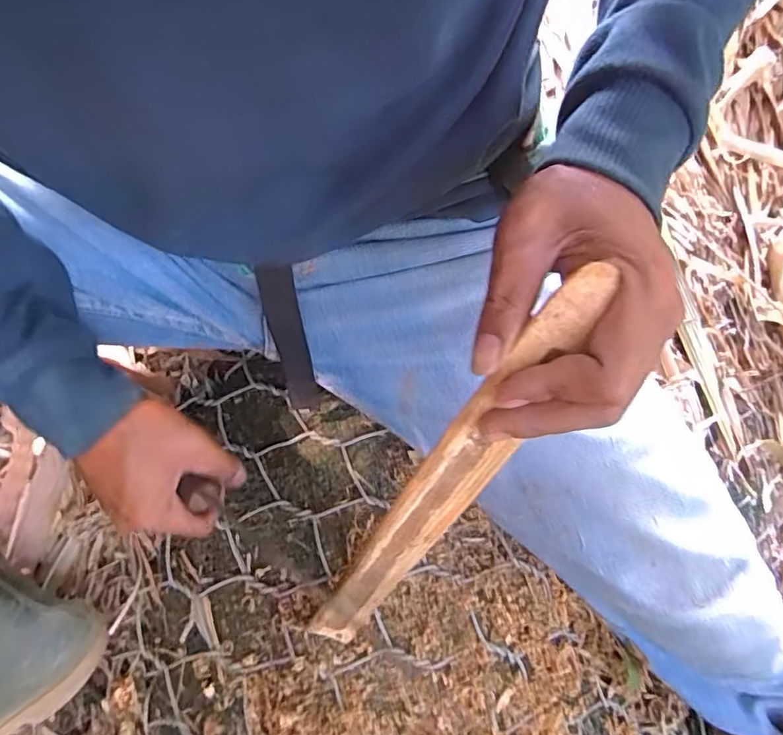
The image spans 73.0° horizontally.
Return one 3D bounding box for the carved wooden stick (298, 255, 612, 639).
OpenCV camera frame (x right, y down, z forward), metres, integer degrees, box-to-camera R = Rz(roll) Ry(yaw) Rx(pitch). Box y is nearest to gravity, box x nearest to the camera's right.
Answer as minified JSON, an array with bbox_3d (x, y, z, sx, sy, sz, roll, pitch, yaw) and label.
[{"bbox_3d":[0.014,0.080,0.289,0.032,0.322,0.025,45,41,21],"label":"carved wooden stick"}]

